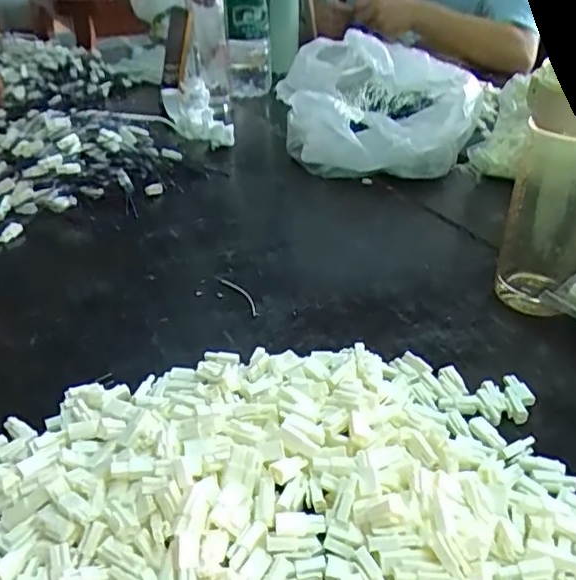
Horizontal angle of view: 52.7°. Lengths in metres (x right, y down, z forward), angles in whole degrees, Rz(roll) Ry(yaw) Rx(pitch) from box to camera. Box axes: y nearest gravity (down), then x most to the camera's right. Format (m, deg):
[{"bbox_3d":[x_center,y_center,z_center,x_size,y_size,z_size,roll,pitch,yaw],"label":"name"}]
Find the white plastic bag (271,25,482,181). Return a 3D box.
[{"bbox_3d":[0.110,-0.224,0.729,0.218,0.152,0.330,-3,32,-4],"label":"white plastic bag"}]

